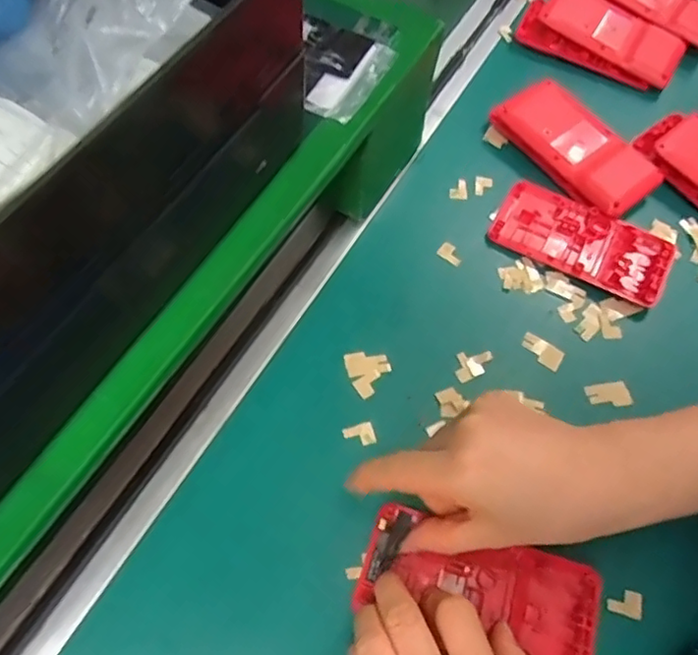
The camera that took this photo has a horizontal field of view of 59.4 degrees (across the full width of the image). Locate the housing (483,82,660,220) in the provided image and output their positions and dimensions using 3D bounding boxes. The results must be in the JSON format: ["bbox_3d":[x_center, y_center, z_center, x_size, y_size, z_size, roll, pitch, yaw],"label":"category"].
[{"bbox_3d":[0.171,-0.137,0.461,0.057,0.021,0.122,-36,69,-19],"label":"housing"}]

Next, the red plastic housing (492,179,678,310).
[{"bbox_3d":[0.166,-0.062,0.436,0.122,0.015,0.061,29,64,12],"label":"red plastic housing"}]

